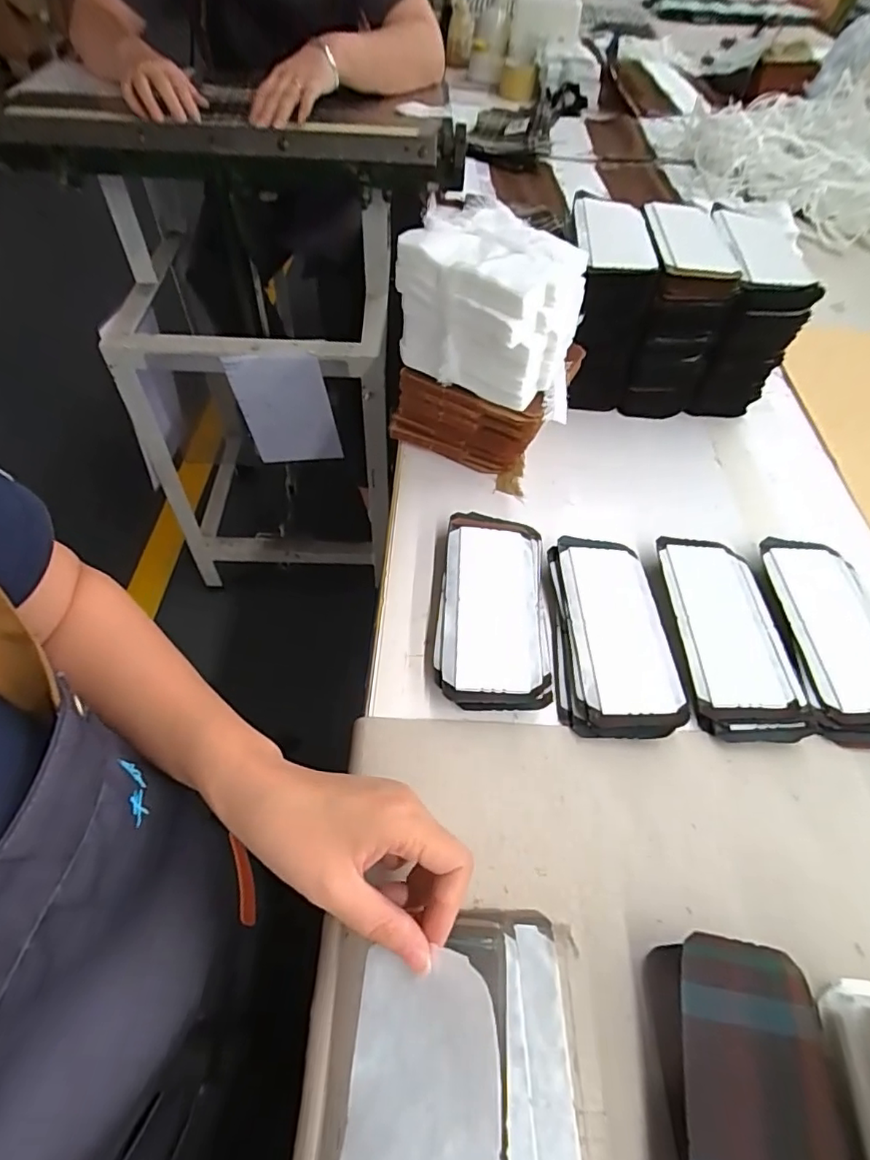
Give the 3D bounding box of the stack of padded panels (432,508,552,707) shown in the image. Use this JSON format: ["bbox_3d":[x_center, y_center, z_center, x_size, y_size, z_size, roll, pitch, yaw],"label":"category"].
[{"bbox_3d":[0.047,0.021,0.449,0.085,0.025,0.175,6,53,1],"label":"stack of padded panels"}]

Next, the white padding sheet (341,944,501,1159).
[{"bbox_3d":[-0.008,0.242,0.239,0.069,0.016,0.132,-3,57,14],"label":"white padding sheet"}]

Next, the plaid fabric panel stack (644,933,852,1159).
[{"bbox_3d":[0.152,0.272,0.260,0.078,0.031,0.170,7,53,2],"label":"plaid fabric panel stack"}]

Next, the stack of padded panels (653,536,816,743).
[{"bbox_3d":[0.233,0.041,0.446,0.080,0.019,0.175,3,53,-2],"label":"stack of padded panels"}]

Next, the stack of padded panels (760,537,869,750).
[{"bbox_3d":[0.325,0.046,0.444,0.088,0.023,0.176,4,53,-1],"label":"stack of padded panels"}]

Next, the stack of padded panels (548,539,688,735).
[{"bbox_3d":[0.138,0.040,0.438,0.088,0.023,0.168,5,53,0],"label":"stack of padded panels"}]

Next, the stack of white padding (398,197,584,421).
[{"bbox_3d":[0.052,-0.226,0.473,0.155,0.111,0.117,22,56,13],"label":"stack of white padding"}]

